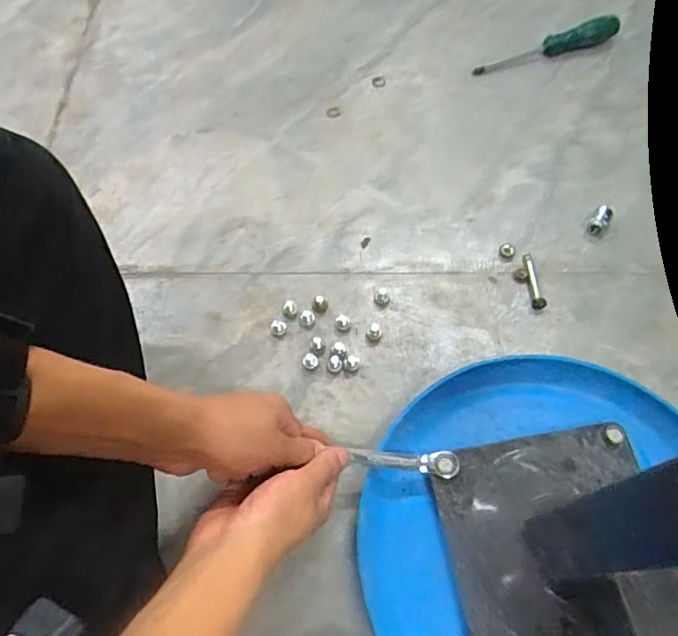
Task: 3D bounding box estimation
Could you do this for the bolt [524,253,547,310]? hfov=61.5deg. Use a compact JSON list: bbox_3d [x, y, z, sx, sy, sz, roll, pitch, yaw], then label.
[{"bbox_3d":[0.190,-0.037,0.551,0.011,0.009,0.061,1,62,-1],"label":"bolt"}]

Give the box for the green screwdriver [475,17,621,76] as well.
[{"bbox_3d":[0.255,-0.337,0.700,0.196,0.021,0.026,-18,64,-10],"label":"green screwdriver"}]

